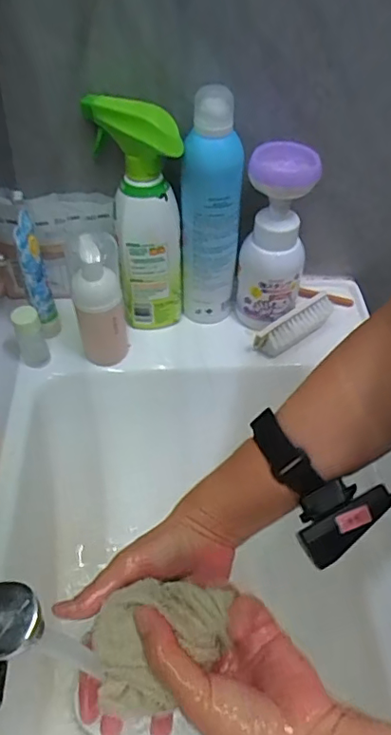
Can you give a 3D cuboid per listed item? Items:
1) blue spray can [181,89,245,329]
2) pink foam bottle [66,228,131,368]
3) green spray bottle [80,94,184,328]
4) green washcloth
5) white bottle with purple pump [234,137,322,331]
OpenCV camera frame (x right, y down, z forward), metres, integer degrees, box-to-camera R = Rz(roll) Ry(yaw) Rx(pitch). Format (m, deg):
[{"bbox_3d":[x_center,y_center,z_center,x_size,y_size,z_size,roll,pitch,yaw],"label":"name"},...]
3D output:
[{"bbox_3d":[0.016,-0.143,0.534,0.059,0.228,0.051,4,54,0],"label":"blue spray can"},{"bbox_3d":[-0.094,-0.061,0.538,0.049,0.162,0.039,-8,55,-8],"label":"pink foam bottle"},{"bbox_3d":[-0.054,-0.148,0.541,0.065,0.218,0.085,-16,57,-14],"label":"green spray bottle"},{"bbox_3d":[-0.023,0.169,0.336,0.083,0.046,0.068,2,52,-2],"label":"green washcloth"},{"bbox_3d":[0.078,-0.126,0.553,0.064,0.175,0.071,4,54,0],"label":"white bottle with purple pump"}]

